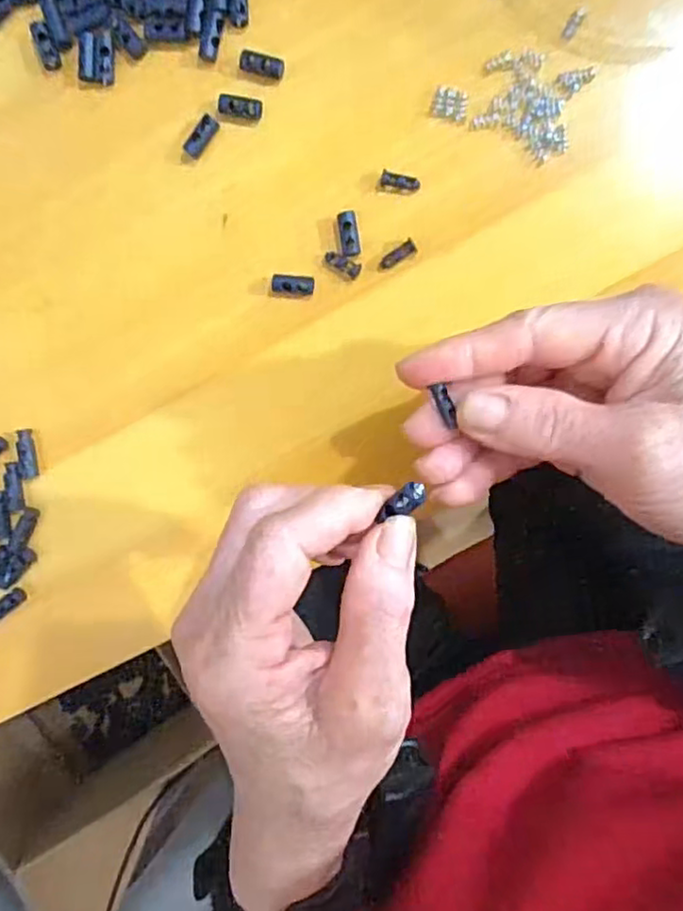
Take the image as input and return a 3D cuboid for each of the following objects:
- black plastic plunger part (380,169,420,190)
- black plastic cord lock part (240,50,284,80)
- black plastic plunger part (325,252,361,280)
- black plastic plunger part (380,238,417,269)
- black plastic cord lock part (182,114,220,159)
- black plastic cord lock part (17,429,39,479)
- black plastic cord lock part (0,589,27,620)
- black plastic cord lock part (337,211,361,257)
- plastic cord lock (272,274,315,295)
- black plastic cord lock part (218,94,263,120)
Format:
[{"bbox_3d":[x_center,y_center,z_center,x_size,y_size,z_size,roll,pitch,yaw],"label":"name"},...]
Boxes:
[{"bbox_3d":[0.025,-0.118,0.284,0.016,0.004,0.006,11,98,5],"label":"black plastic plunger part"},{"bbox_3d":[-0.034,-0.168,0.285,0.018,0.004,0.008,13,98,5],"label":"black plastic cord lock part"},{"bbox_3d":[0.000,-0.084,0.291,0.016,0.004,0.007,28,99,2],"label":"black plastic plunger part"},{"bbox_3d":[0.024,-0.087,0.287,0.017,0.004,0.006,-33,92,9],"label":"black plastic plunger part"},{"bbox_3d":[-0.062,-0.140,0.291,0.008,0.005,0.019,43,99,0],"label":"black plastic cord lock part"},{"bbox_3d":[-0.150,-0.001,0.319,0.008,0.005,0.024,-3,96,7],"label":"black plastic cord lock part"},{"bbox_3d":[-0.167,0.075,0.329,0.025,0.006,0.008,-37,91,9],"label":"black plastic cord lock part"},{"bbox_3d":[0.003,-0.096,0.289,0.009,0.004,0.018,-7,109,7],"label":"black plastic cord lock part"},{"bbox_3d":[-0.022,-0.076,0.295,0.018,0.004,0.008,4,97,6],"label":"plastic cord lock"},{"bbox_3d":[-0.044,-0.151,0.288,0.019,0.004,0.008,10,98,5],"label":"black plastic cord lock part"}]

